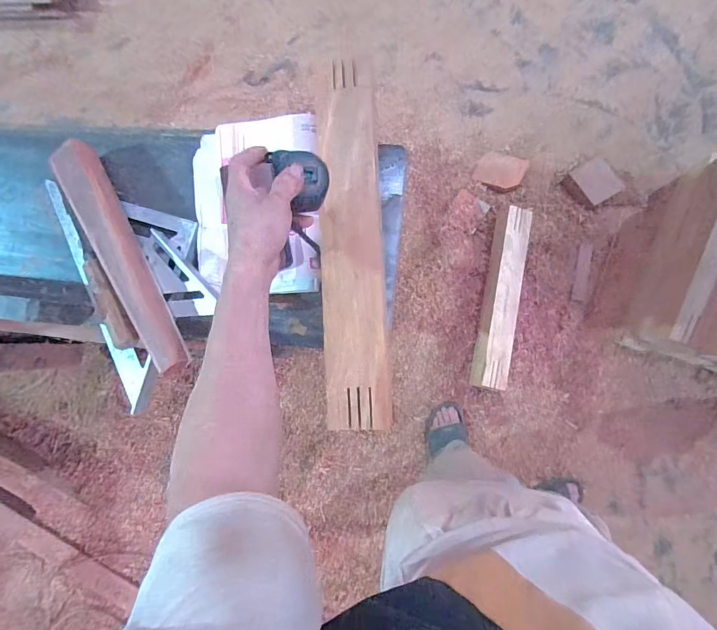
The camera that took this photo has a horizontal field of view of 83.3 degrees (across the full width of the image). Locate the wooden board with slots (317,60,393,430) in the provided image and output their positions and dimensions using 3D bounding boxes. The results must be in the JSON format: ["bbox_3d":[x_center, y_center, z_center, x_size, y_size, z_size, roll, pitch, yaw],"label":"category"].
[{"bbox_3d":[-0.008,-0.094,0.521,0.080,0.020,0.468,-3,85,8],"label":"wooden board with slots"}]

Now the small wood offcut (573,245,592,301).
[{"bbox_3d":[0.686,-0.128,1.238,0.034,0.016,0.167,9,86,8],"label":"small wood offcut"}]

